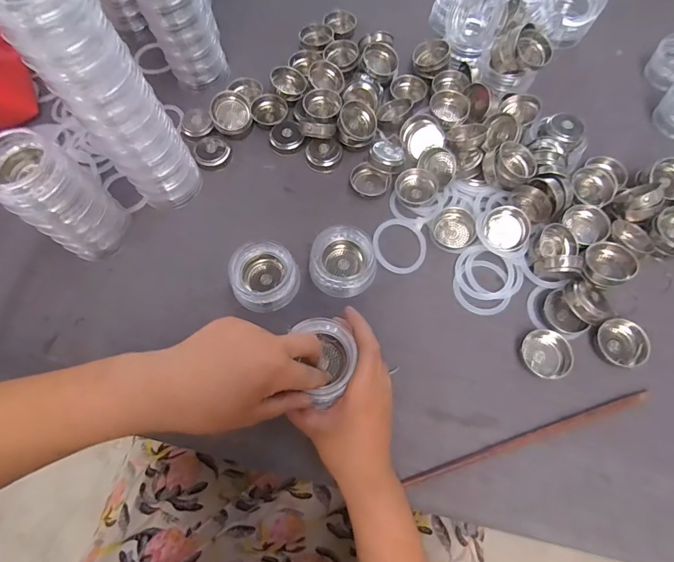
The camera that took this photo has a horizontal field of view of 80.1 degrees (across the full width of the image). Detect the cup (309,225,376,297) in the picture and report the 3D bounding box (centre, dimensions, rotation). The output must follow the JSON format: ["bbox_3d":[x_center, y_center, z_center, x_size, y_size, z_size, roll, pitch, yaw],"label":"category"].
[{"bbox_3d":[0.007,-0.020,0.405,0.064,0.027,0.065,-1,68,1],"label":"cup"}]

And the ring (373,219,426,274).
[{"bbox_3d":[0.065,-0.038,0.416,0.055,0.007,0.059,-1,68,1],"label":"ring"}]

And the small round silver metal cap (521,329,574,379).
[{"bbox_3d":[0.198,0.069,0.378,0.038,0.021,0.044,-30,71,-10],"label":"small round silver metal cap"}]

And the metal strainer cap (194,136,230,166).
[{"bbox_3d":[-0.147,-0.152,0.470,0.038,0.016,0.036,-1,68,1],"label":"metal strainer cap"}]

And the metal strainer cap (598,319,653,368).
[{"bbox_3d":[0.267,0.058,0.375,0.038,0.014,0.044,-15,69,-4],"label":"metal strainer cap"}]

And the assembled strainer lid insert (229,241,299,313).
[{"bbox_3d":[-0.070,-0.005,0.396,0.063,0.035,0.063,-1,68,1],"label":"assembled strainer lid insert"}]

